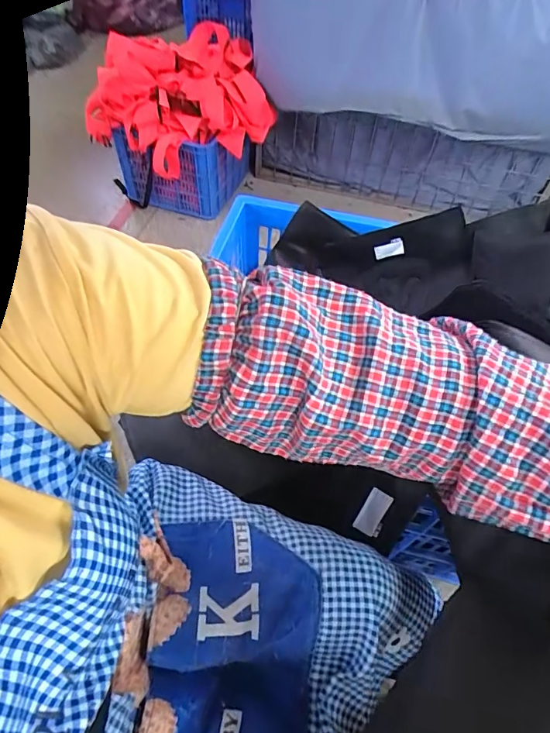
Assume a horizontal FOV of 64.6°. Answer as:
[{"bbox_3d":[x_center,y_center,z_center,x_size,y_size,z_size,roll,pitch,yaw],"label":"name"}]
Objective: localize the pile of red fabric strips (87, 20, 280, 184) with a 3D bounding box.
[{"bbox_3d":[-0.365,-1.018,1.659,0.673,0.293,0.590,-2,55,-4],"label":"pile of red fabric strips"}]

